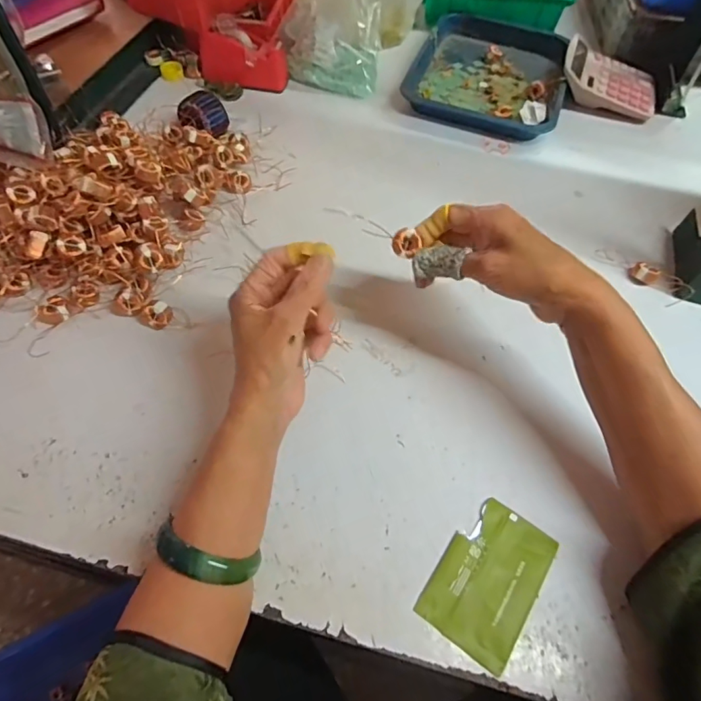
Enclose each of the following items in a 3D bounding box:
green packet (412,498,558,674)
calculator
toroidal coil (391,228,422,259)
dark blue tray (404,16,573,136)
[{"bbox_3d":[0.101,0.164,0.344,0.067,0.005,0.103,35,61,16],"label":"green packet"},{"bbox_3d":[0.380,-0.401,0.698,0.141,0.043,0.119,15,58,6],"label":"calculator"},{"bbox_3d":[0.044,-0.084,0.373,0.023,0.016,0.015,22,59,9],"label":"toroidal coil"},{"bbox_3d":[0.209,-0.423,0.708,0.209,0.035,0.291,17,58,6],"label":"dark blue tray"}]

